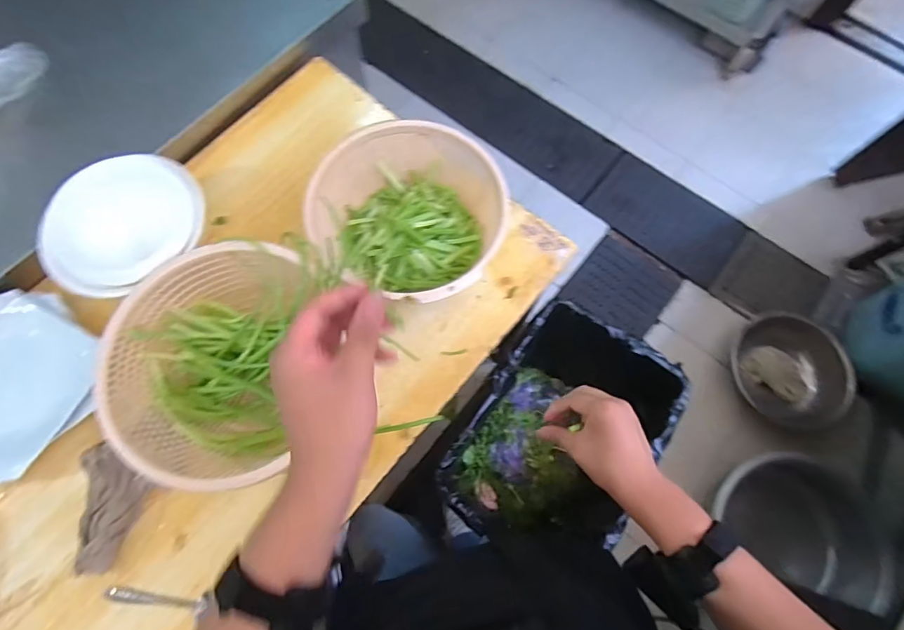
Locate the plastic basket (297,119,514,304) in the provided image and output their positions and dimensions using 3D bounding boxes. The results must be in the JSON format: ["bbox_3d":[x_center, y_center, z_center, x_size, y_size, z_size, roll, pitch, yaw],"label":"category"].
[{"bbox_3d":[-0.056,-0.142,0.678,0.260,0.111,0.247,0,72,0],"label":"plastic basket"}]

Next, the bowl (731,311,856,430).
[{"bbox_3d":[1.007,0.171,1.396,0.339,0.089,0.337,0,72,0],"label":"bowl"}]

